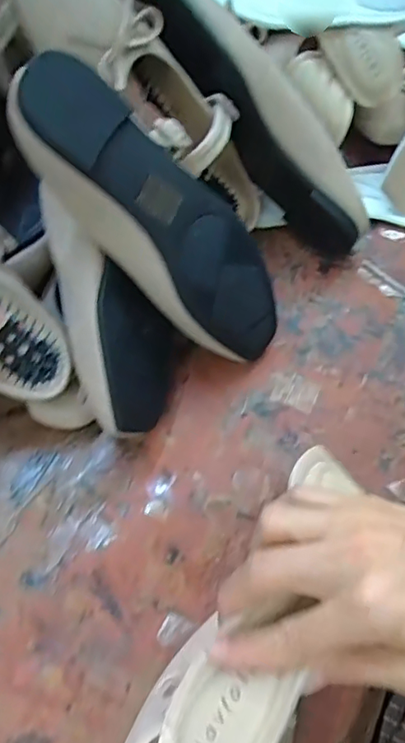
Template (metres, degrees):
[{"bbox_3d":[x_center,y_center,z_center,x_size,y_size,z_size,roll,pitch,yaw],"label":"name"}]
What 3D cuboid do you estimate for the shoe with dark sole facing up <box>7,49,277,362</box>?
[{"bbox_3d":[-0.025,-0.098,0.372,0.240,0.054,0.075,44,62,-27],"label":"shoe with dark sole facing up"}]

